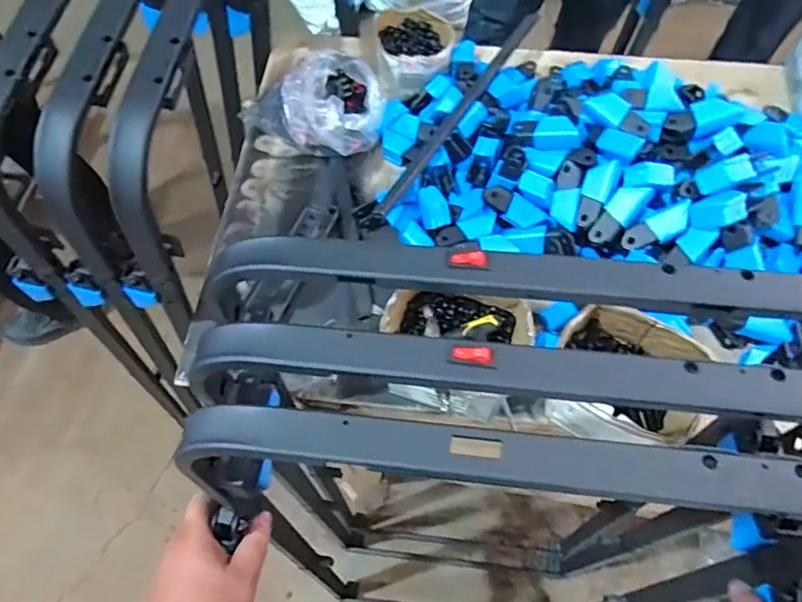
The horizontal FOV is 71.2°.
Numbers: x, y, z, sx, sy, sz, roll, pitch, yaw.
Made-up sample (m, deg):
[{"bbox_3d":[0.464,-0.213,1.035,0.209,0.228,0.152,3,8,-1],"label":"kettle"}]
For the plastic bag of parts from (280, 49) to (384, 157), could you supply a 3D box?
[{"bbox_3d":[-0.087,-0.281,0.797,0.124,0.095,0.165,21,67,12],"label":"plastic bag of parts"}]

